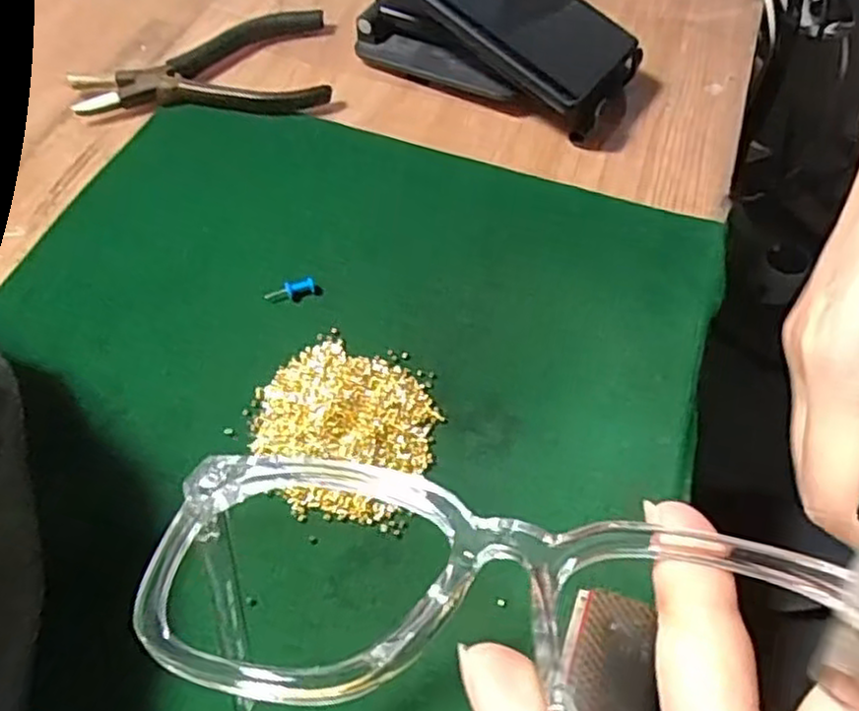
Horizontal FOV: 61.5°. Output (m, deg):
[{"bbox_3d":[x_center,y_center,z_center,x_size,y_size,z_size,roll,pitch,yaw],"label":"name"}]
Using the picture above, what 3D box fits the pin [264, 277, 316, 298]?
[{"bbox_3d":[-0.064,-0.030,0.331,0.023,0.006,0.006,-19,60,-13],"label":"pin"}]

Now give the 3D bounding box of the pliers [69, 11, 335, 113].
[{"bbox_3d":[-0.130,-0.173,0.423,0.139,0.017,0.084,-2,58,-3],"label":"pliers"}]

